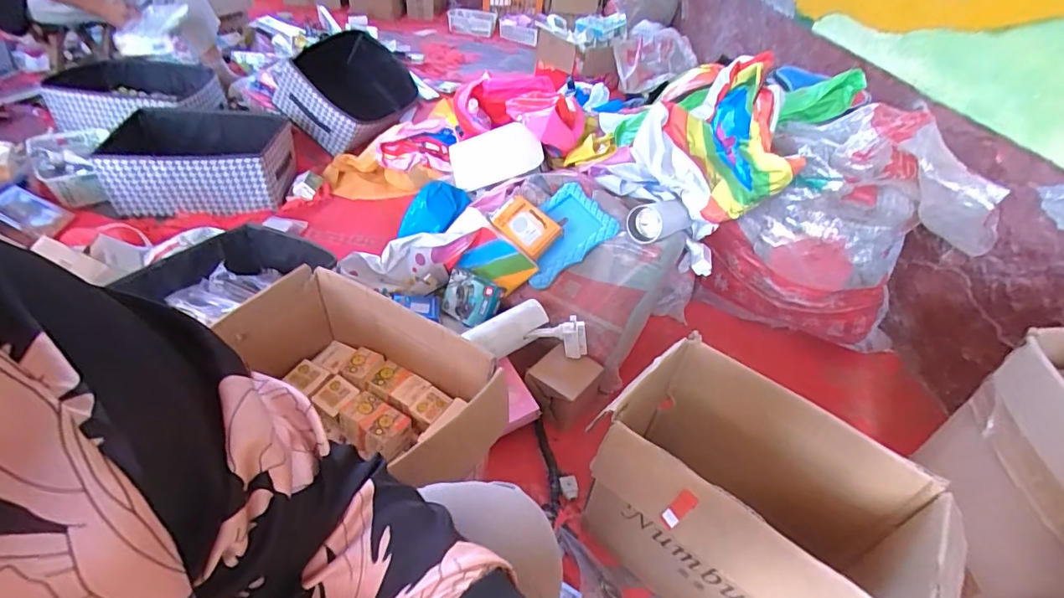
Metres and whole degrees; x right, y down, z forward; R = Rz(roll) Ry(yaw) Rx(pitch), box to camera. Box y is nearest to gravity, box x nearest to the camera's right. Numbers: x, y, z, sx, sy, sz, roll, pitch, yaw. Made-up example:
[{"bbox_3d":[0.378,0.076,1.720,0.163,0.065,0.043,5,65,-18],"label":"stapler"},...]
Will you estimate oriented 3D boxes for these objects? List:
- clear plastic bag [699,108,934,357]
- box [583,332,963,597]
[{"bbox_3d":[0.622,-0.121,1.062,0.406,0.521,0.223,30,46,24],"label":"clear plastic bag"},{"bbox_3d":[0.297,0.302,0.690,0.402,0.269,0.237,33,47,26],"label":"box"}]

